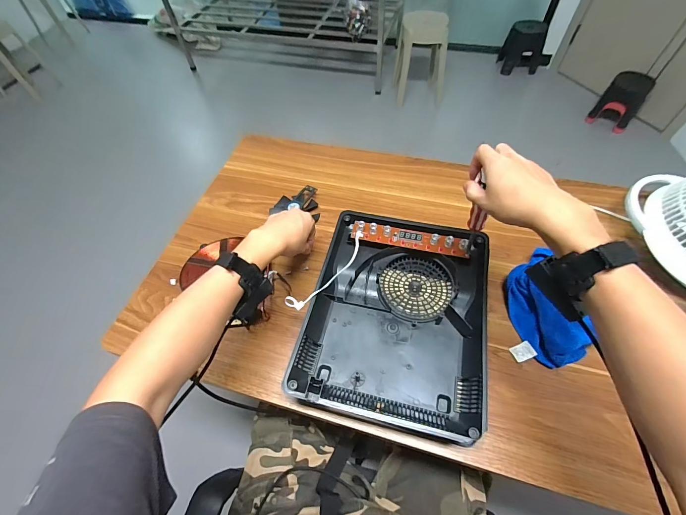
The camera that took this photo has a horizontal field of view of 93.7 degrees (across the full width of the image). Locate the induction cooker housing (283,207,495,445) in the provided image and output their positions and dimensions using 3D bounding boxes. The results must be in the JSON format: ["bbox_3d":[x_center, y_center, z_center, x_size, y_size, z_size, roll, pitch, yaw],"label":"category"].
[{"bbox_3d":[0.089,0.085,0.525,0.276,0.054,0.338,10,59,10],"label":"induction cooker housing"}]

